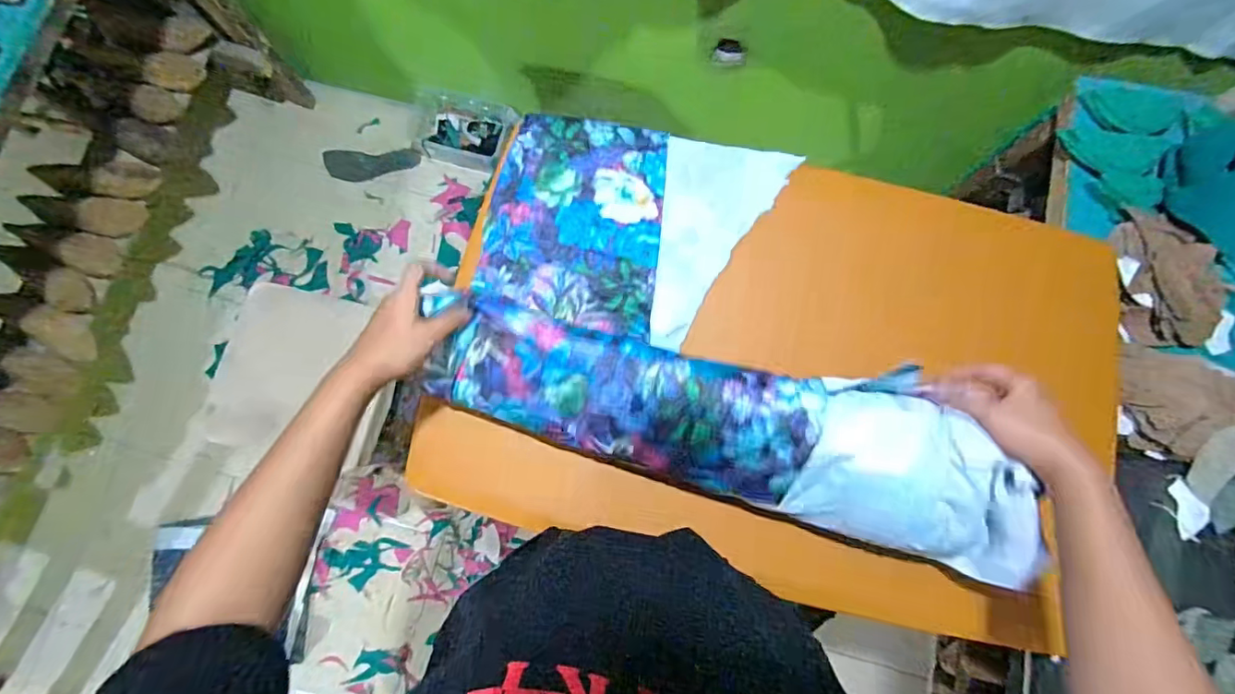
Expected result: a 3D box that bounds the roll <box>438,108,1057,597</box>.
[{"bbox_3d":[0.117,-0.055,0.542,0.551,0.144,0.382,17,80,3],"label":"roll"}]

